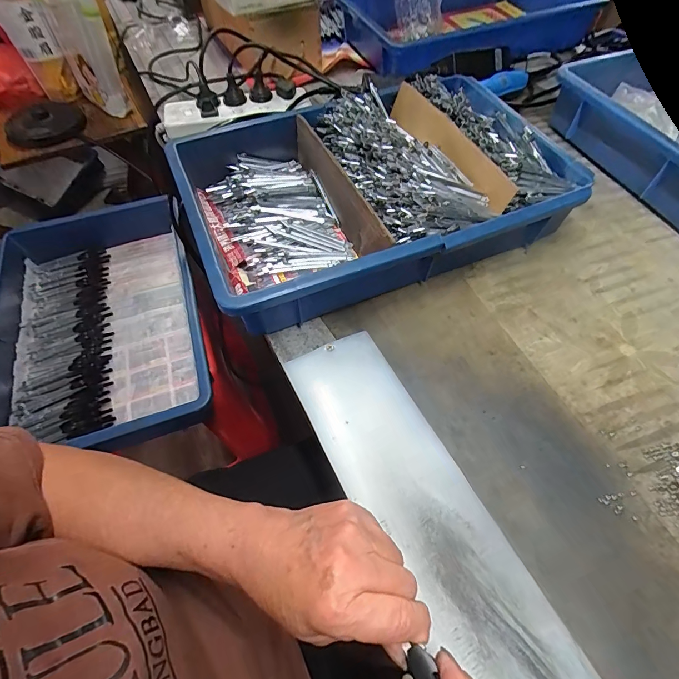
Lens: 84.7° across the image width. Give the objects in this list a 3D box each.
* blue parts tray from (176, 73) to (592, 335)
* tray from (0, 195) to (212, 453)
[{"bbox_3d":[0.040,-0.188,0.450,0.425,0.092,0.285,-20,60,-11],"label":"blue parts tray"},{"bbox_3d":[-0.366,-0.028,0.569,0.293,0.080,0.427,-17,60,-11],"label":"tray"}]

